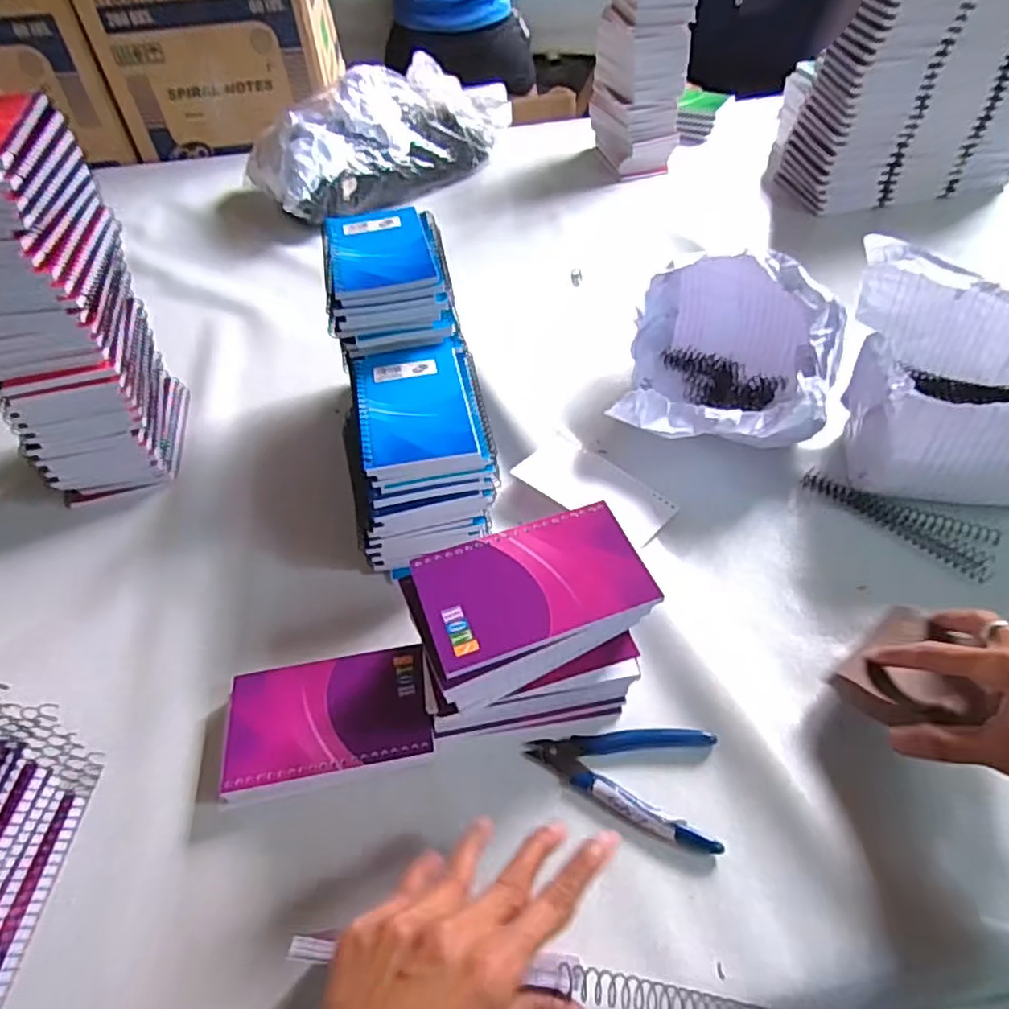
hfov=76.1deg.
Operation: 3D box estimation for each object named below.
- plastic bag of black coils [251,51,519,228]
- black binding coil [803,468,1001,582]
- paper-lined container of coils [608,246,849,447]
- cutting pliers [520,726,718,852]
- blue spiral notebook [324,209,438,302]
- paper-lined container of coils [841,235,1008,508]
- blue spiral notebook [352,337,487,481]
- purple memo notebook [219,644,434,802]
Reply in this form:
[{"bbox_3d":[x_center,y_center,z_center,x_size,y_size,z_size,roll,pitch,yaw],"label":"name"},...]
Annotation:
[{"bbox_3d":[-0.198,-0.554,0.973,0.382,0.137,0.197,-34,54,-25],"label":"plastic bag of black coils"},{"bbox_3d":[0.319,0.010,0.528,0.146,0.010,0.048,28,55,26],"label":"black binding coil"},{"bbox_3d":[0.206,-0.133,0.588,0.176,0.116,0.204,17,51,18],"label":"paper-lined container of coils"},{"bbox_3d":[0.072,0.165,0.403,0.118,0.011,0.069,8,48,11],"label":"cutting pliers"},{"bbox_3d":[-0.105,-0.214,0.540,0.081,0.009,0.126,-12,48,-7],"label":"blue spiral notebook"},{"bbox_3d":[0.387,-0.098,0.533,0.176,0.129,0.189,8,48,11],"label":"paper-lined container of coils"},{"bbox_3d":[-0.070,-0.080,0.496,0.084,0.015,0.142,-10,48,-6],"label":"blue spiral notebook"},{"bbox_3d":[-0.114,0.142,0.427,0.129,0.029,0.077,-8,48,-4],"label":"purple memo notebook"}]

